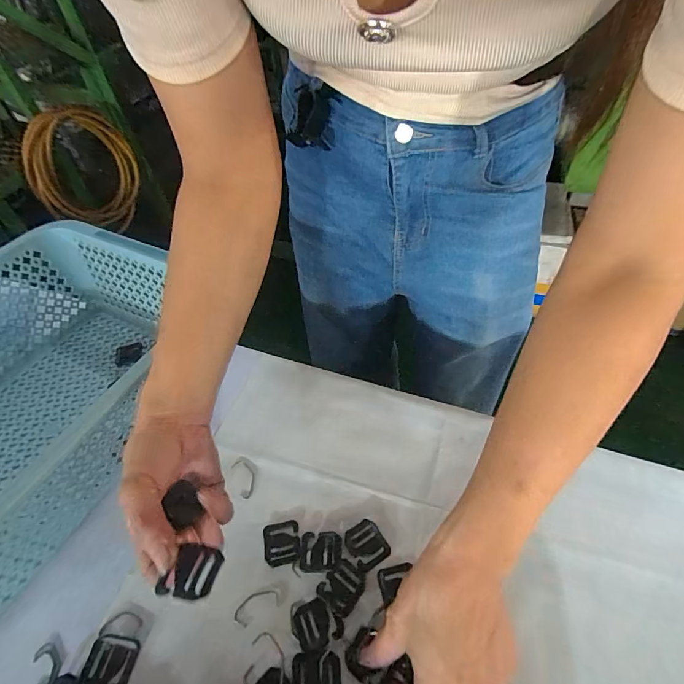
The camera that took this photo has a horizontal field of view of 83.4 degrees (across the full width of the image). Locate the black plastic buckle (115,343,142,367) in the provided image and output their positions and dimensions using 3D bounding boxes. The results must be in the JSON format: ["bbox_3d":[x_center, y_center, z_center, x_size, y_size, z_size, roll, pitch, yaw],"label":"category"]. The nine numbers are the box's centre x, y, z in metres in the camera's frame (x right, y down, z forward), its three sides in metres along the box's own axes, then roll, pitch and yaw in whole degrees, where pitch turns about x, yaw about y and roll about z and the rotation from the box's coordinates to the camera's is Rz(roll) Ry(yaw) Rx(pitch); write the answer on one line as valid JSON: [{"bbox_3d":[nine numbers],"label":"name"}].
[{"bbox_3d":[-0.261,0.015,0.469,0.030,0.004,0.030,-18,51,-12],"label":"black plastic buckle"}]

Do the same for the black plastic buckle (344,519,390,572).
[{"bbox_3d":[0.021,0.173,0.328,0.032,0.004,0.035,-29,54,-20],"label":"black plastic buckle"}]

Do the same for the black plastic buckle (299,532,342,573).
[{"bbox_3d":[-0.018,0.179,0.327,0.034,0.004,0.030,0,50,3],"label":"black plastic buckle"}]

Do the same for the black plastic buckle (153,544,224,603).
[{"bbox_3d":[-0.089,0.136,0.226,0.031,0.004,0.026,6,50,8],"label":"black plastic buckle"}]

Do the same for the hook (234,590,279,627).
[{"bbox_3d":[-0.069,0.211,0.307,0.036,0.004,0.018,-26,53,-18],"label":"hook"}]

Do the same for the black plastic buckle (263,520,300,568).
[{"bbox_3d":[-0.053,0.175,0.335,0.031,0.004,0.034,-8,50,-4],"label":"black plastic buckle"}]

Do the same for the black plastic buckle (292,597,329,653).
[{"bbox_3d":[-0.023,0.217,0.294,0.027,0.004,0.031,-21,52,-14],"label":"black plastic buckle"}]

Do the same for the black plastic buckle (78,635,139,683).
[{"bbox_3d":[-0.171,0.236,0.282,0.036,0.004,0.031,0,50,3],"label":"black plastic buckle"}]

